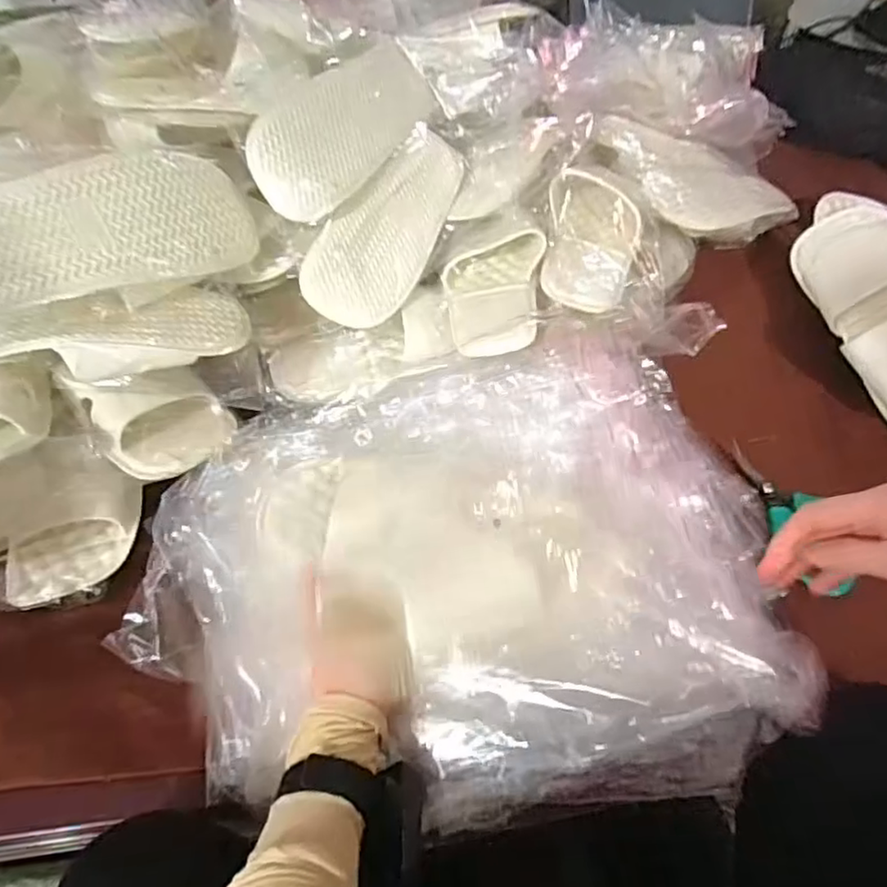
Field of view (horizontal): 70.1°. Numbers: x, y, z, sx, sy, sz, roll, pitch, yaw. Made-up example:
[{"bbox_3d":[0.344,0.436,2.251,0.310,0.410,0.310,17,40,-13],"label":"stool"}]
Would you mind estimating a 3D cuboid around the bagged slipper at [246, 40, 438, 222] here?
[{"bbox_3d":[-0.103,-0.301,0.617,0.104,0.049,0.240,37,60,-11],"label":"bagged slipper"}]

